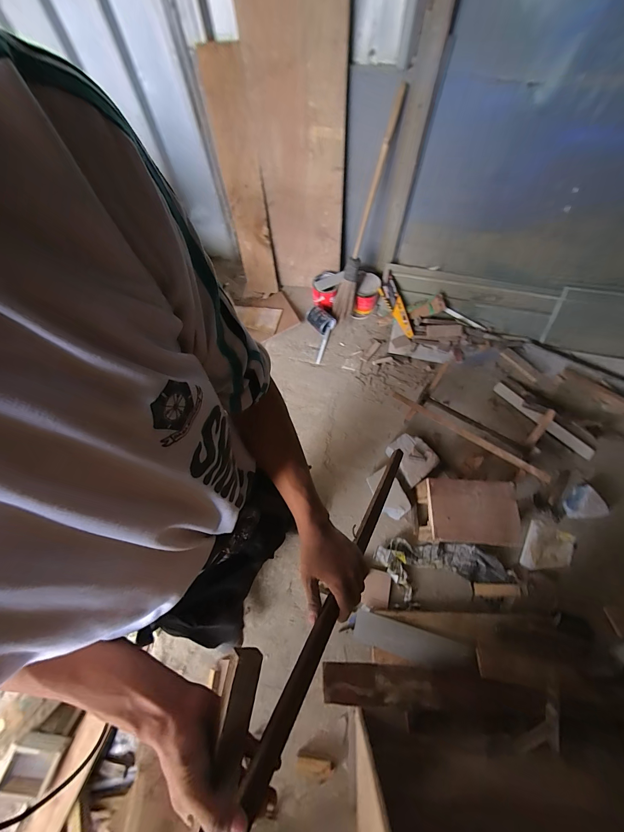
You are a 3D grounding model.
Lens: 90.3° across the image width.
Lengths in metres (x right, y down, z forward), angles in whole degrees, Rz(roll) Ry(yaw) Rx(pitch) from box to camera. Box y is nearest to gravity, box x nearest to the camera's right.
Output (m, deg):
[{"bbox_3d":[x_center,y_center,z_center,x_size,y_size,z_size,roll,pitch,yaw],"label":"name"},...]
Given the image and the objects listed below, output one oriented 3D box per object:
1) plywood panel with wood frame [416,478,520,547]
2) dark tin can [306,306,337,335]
[{"bbox_3d":[0.610,0.386,1.237,0.332,0.174,0.230,2,67,4],"label":"plywood panel with wood frame"},{"bbox_3d":[0.052,-0.546,1.743,0.158,0.110,0.119,39,74,17],"label":"dark tin can"}]

